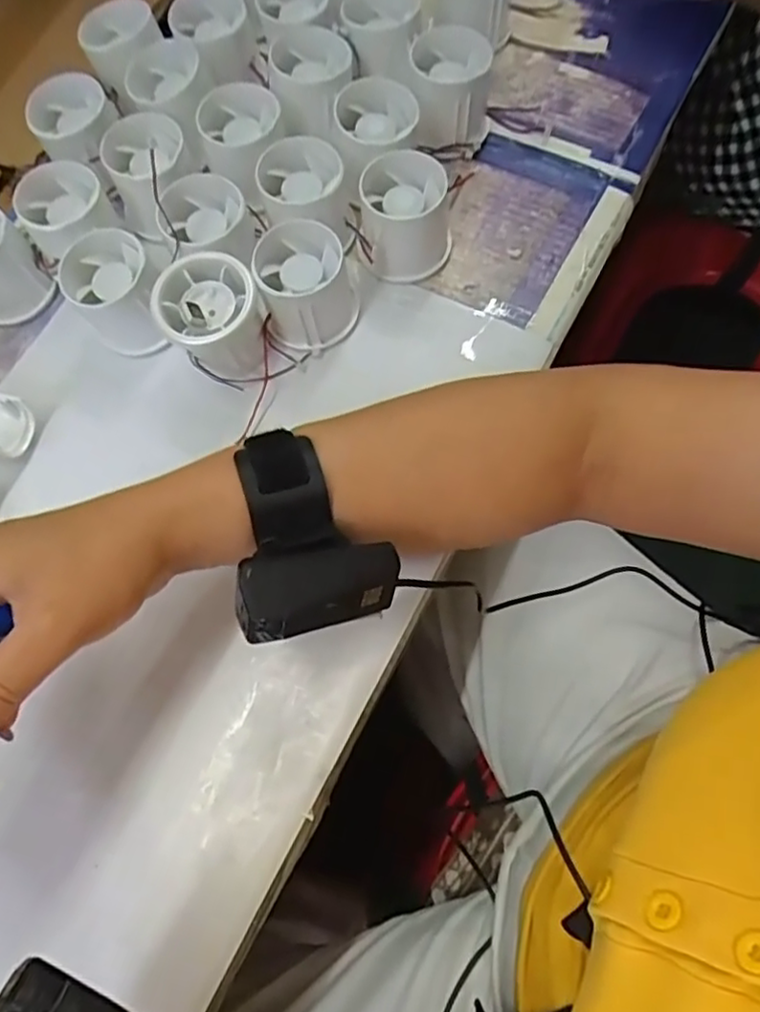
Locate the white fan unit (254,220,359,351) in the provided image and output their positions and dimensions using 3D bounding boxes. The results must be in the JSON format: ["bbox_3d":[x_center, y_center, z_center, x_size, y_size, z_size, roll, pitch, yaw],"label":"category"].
[{"bbox_3d":[-0.043,-0.127,0.373,0.054,0.049,0.052,-1,71,3],"label":"white fan unit"}]

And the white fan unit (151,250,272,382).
[{"bbox_3d":[-0.093,-0.106,0.367,0.057,0.050,0.054,-1,71,3],"label":"white fan unit"}]

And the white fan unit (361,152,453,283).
[{"bbox_3d":[0.015,-0.174,0.390,0.051,0.052,0.052,-1,71,3],"label":"white fan unit"}]

